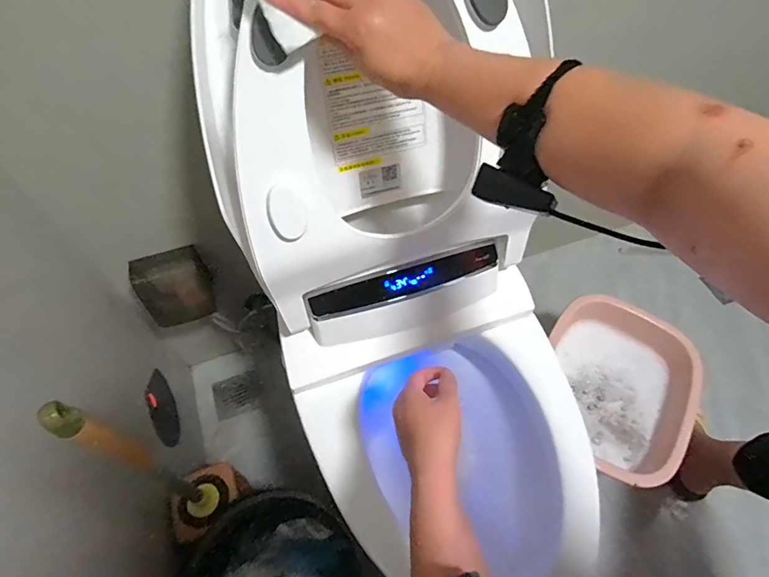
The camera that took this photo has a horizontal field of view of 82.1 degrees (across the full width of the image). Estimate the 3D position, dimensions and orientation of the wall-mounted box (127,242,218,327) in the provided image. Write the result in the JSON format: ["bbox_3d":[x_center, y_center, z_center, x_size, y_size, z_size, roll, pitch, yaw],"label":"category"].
[{"bbox_3d":[-0.356,0.001,0.767,0.116,0.131,0.071,-18,60,-12],"label":"wall-mounted box"}]

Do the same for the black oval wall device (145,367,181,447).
[{"bbox_3d":[-0.407,0.220,0.814,0.014,0.111,0.135,-16,60,-11],"label":"black oval wall device"}]

